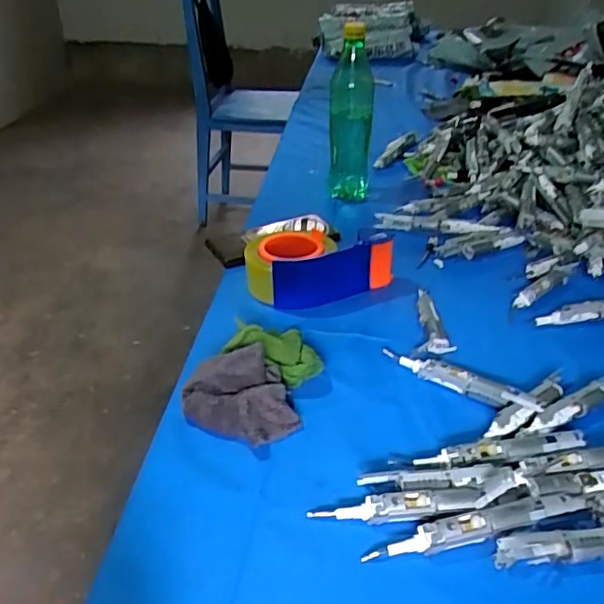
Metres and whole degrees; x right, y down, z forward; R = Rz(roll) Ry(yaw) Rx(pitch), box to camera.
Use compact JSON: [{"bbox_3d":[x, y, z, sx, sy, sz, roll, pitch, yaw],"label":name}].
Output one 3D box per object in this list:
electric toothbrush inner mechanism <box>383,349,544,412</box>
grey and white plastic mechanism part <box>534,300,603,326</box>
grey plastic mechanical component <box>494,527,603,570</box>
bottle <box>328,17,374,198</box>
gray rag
[{"bbox_3d":[0.140,0.069,0.539,0.147,0.018,0.019,23,39,31],"label":"electric toothbrush inner mechanism"},{"bbox_3d":[0.297,0.011,0.629,0.107,0.013,0.021,-6,33,-10],"label":"grey and white plastic mechanism part"},{"bbox_3d":[0.181,0.162,0.397,0.104,0.016,0.022,-5,33,-8],"label":"grey plastic mechanical component"},{"bbox_3d":[0.071,-0.270,0.861,0.061,0.239,0.074,3,33,3],"label":"bottle"},{"bbox_3d":[-0.053,0.076,0.510,0.100,0.050,0.070,17,37,24],"label":"gray rag"}]

